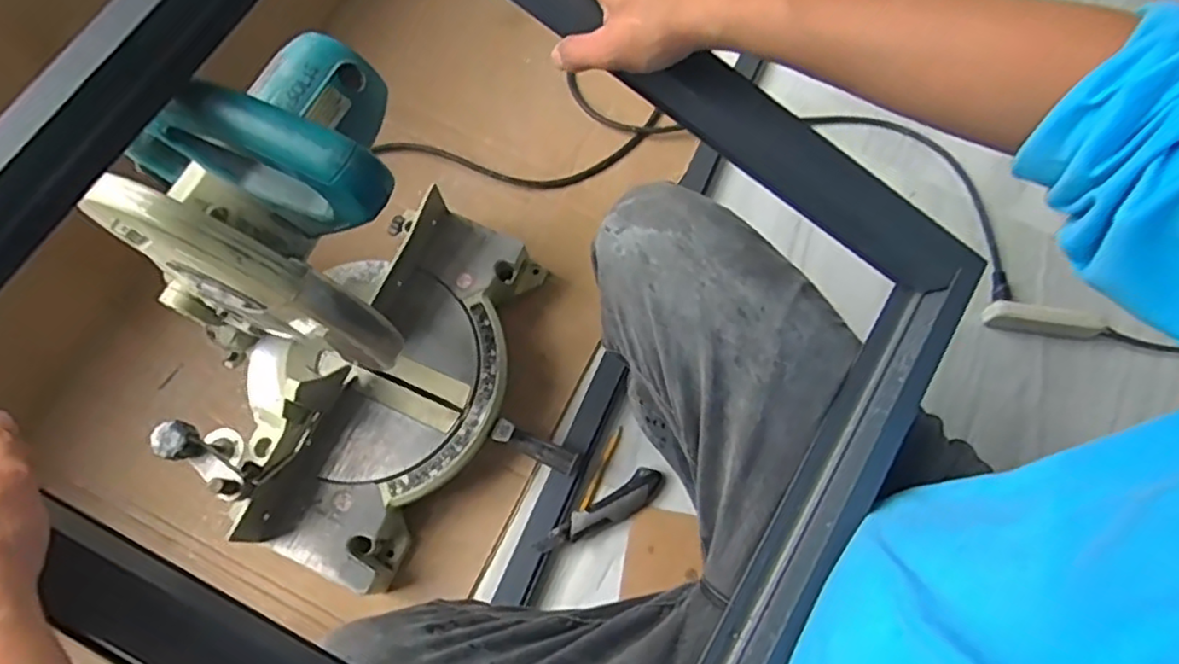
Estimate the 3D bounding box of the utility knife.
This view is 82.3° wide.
[{"bbox_3d":[0.017,0.225,0.833,0.172,0.024,0.039,-32,76,-9],"label":"utility knife"}]

